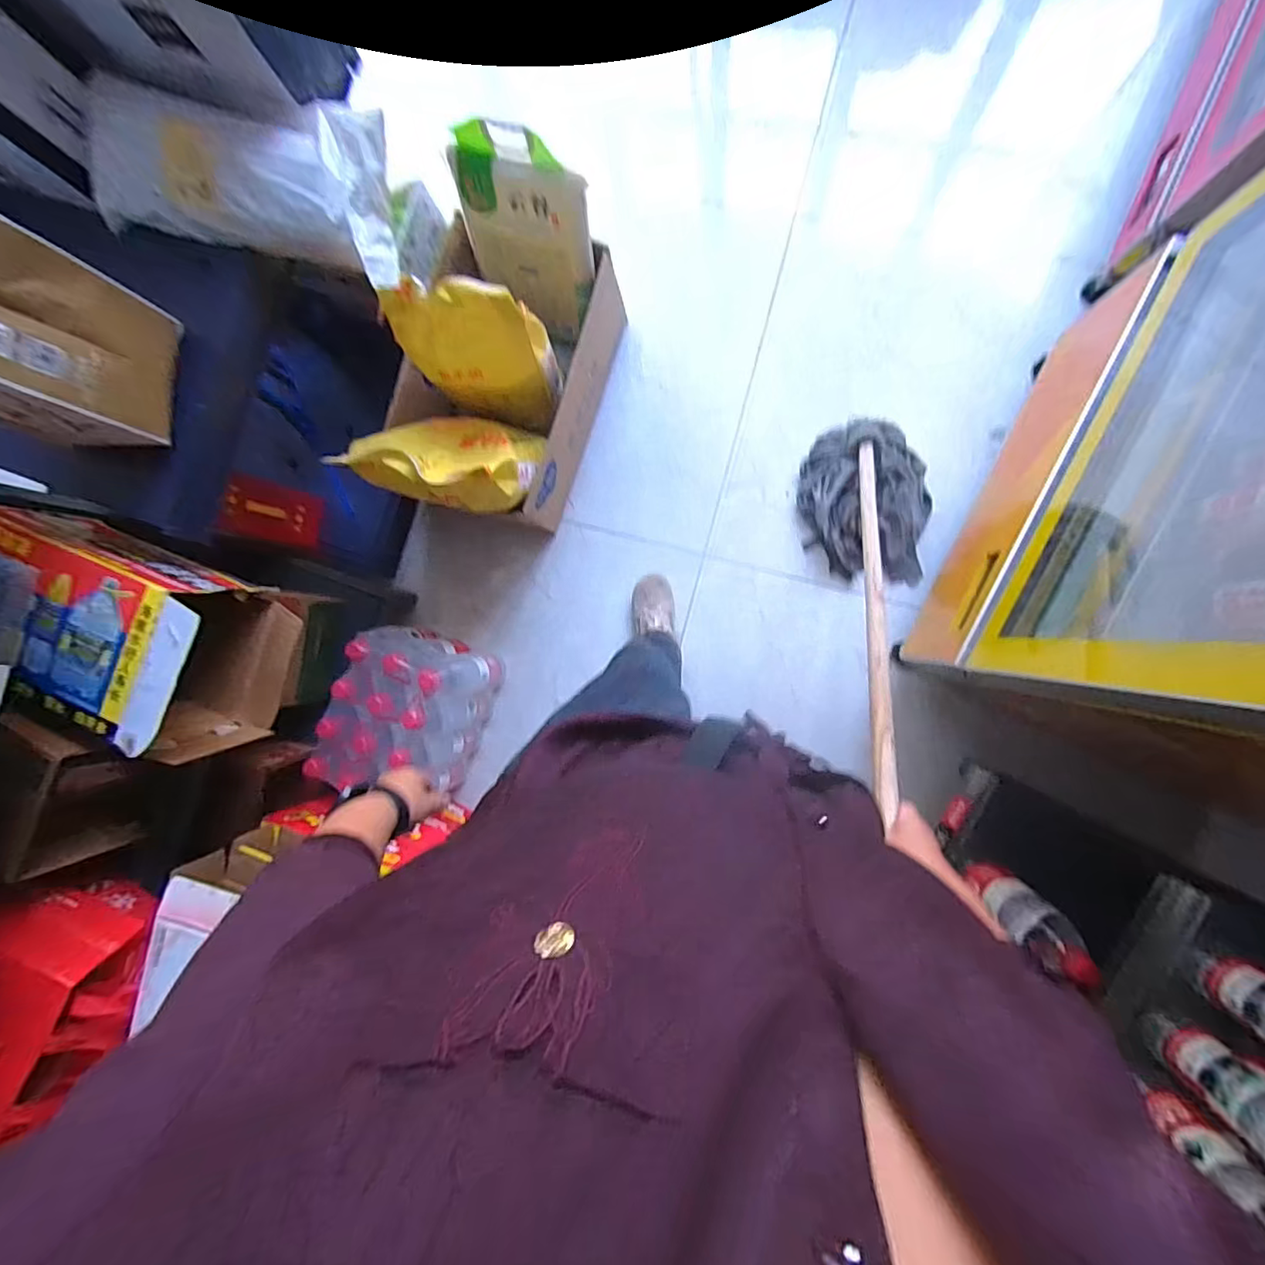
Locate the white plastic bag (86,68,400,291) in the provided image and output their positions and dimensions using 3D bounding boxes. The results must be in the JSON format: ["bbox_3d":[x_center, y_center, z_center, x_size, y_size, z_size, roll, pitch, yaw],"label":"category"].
[{"bbox_3d":[-0.543,-0.630,0.796,0.446,0.080,0.194,12,107,3],"label":"white plastic bag"}]

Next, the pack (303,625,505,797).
[{"bbox_3d":[-0.489,0.173,1.266,0.241,0.277,0.325,20,93,8],"label":"pack"}]

